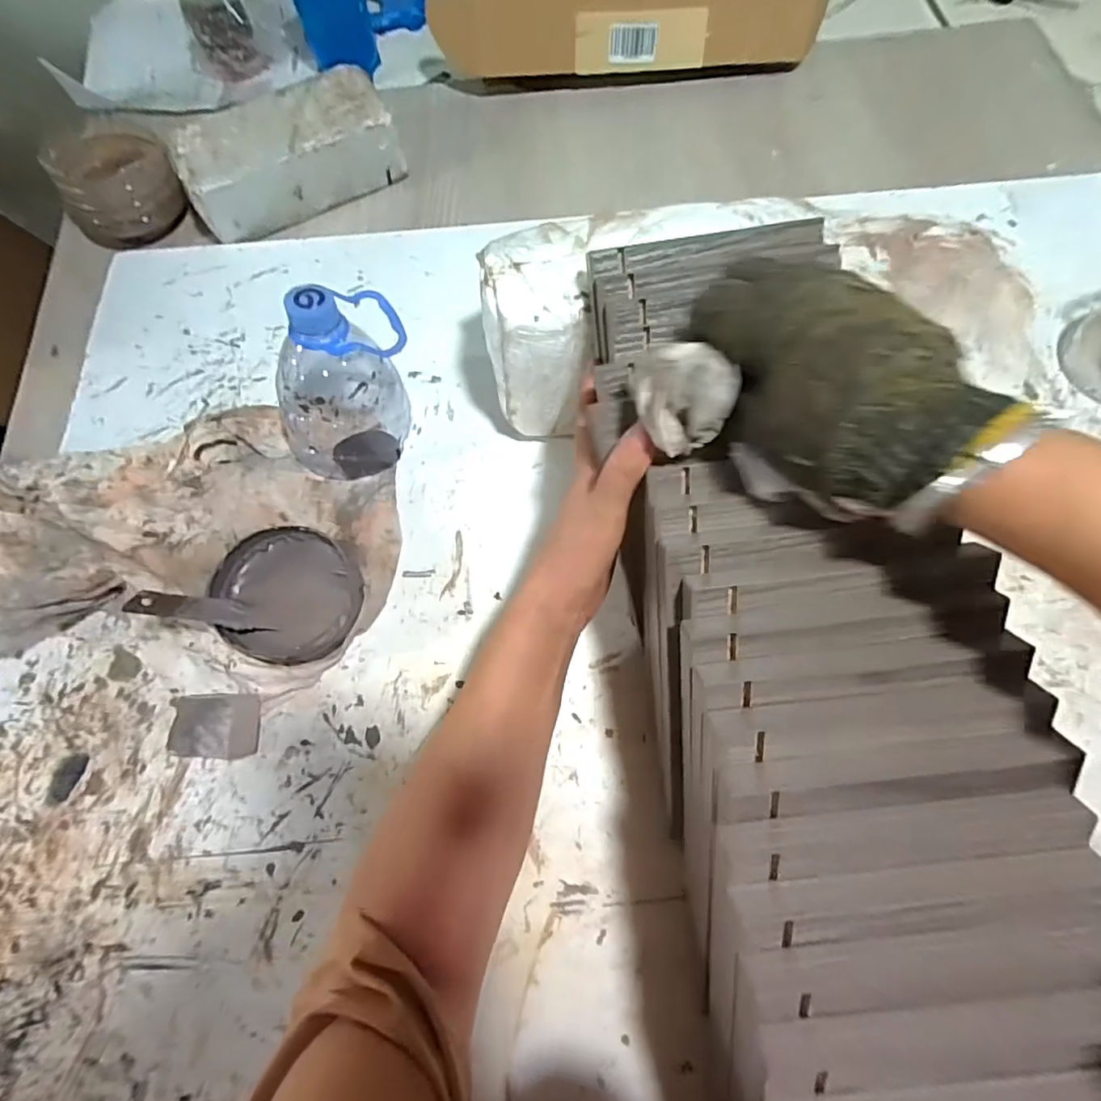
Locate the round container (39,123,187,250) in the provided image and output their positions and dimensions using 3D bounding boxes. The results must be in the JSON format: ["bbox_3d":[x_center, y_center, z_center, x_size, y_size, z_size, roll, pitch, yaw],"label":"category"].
[{"bbox_3d":[-0.420,-0.353,0.534,0.092,0.062,0.097,-1,68,2],"label":"round container"}]

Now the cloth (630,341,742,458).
[{"bbox_3d":[0.060,-0.075,0.260,0.032,0.034,0.044,-21,69,-7],"label":"cloth"}]

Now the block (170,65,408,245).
[{"bbox_3d":[-0.252,-0.383,0.545,0.197,0.069,0.081,-30,70,-10],"label":"block"}]

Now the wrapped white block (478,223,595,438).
[{"bbox_3d":[-0.010,-0.154,0.418,0.076,0.125,0.110,-4,68,0],"label":"wrapped white block"}]

